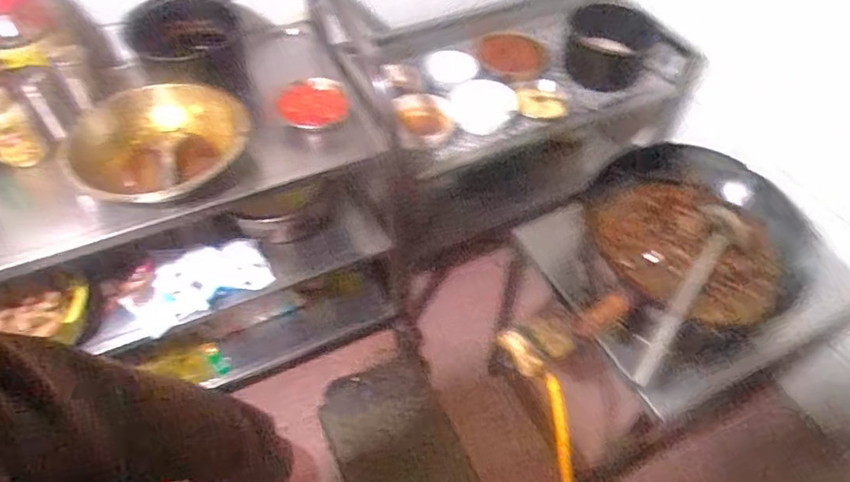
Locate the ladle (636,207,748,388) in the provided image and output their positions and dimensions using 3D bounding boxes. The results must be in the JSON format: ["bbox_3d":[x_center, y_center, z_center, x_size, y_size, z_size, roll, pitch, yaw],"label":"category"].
[{"bbox_3d":[0.420,0.092,0.886,0.075,0.057,0.391,30,57,21],"label":"ladle"}]

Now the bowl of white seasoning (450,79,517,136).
[{"bbox_3d":[0.133,-0.309,1.272,0.128,0.063,0.136,1,52,-1],"label":"bowl of white seasoning"}]

